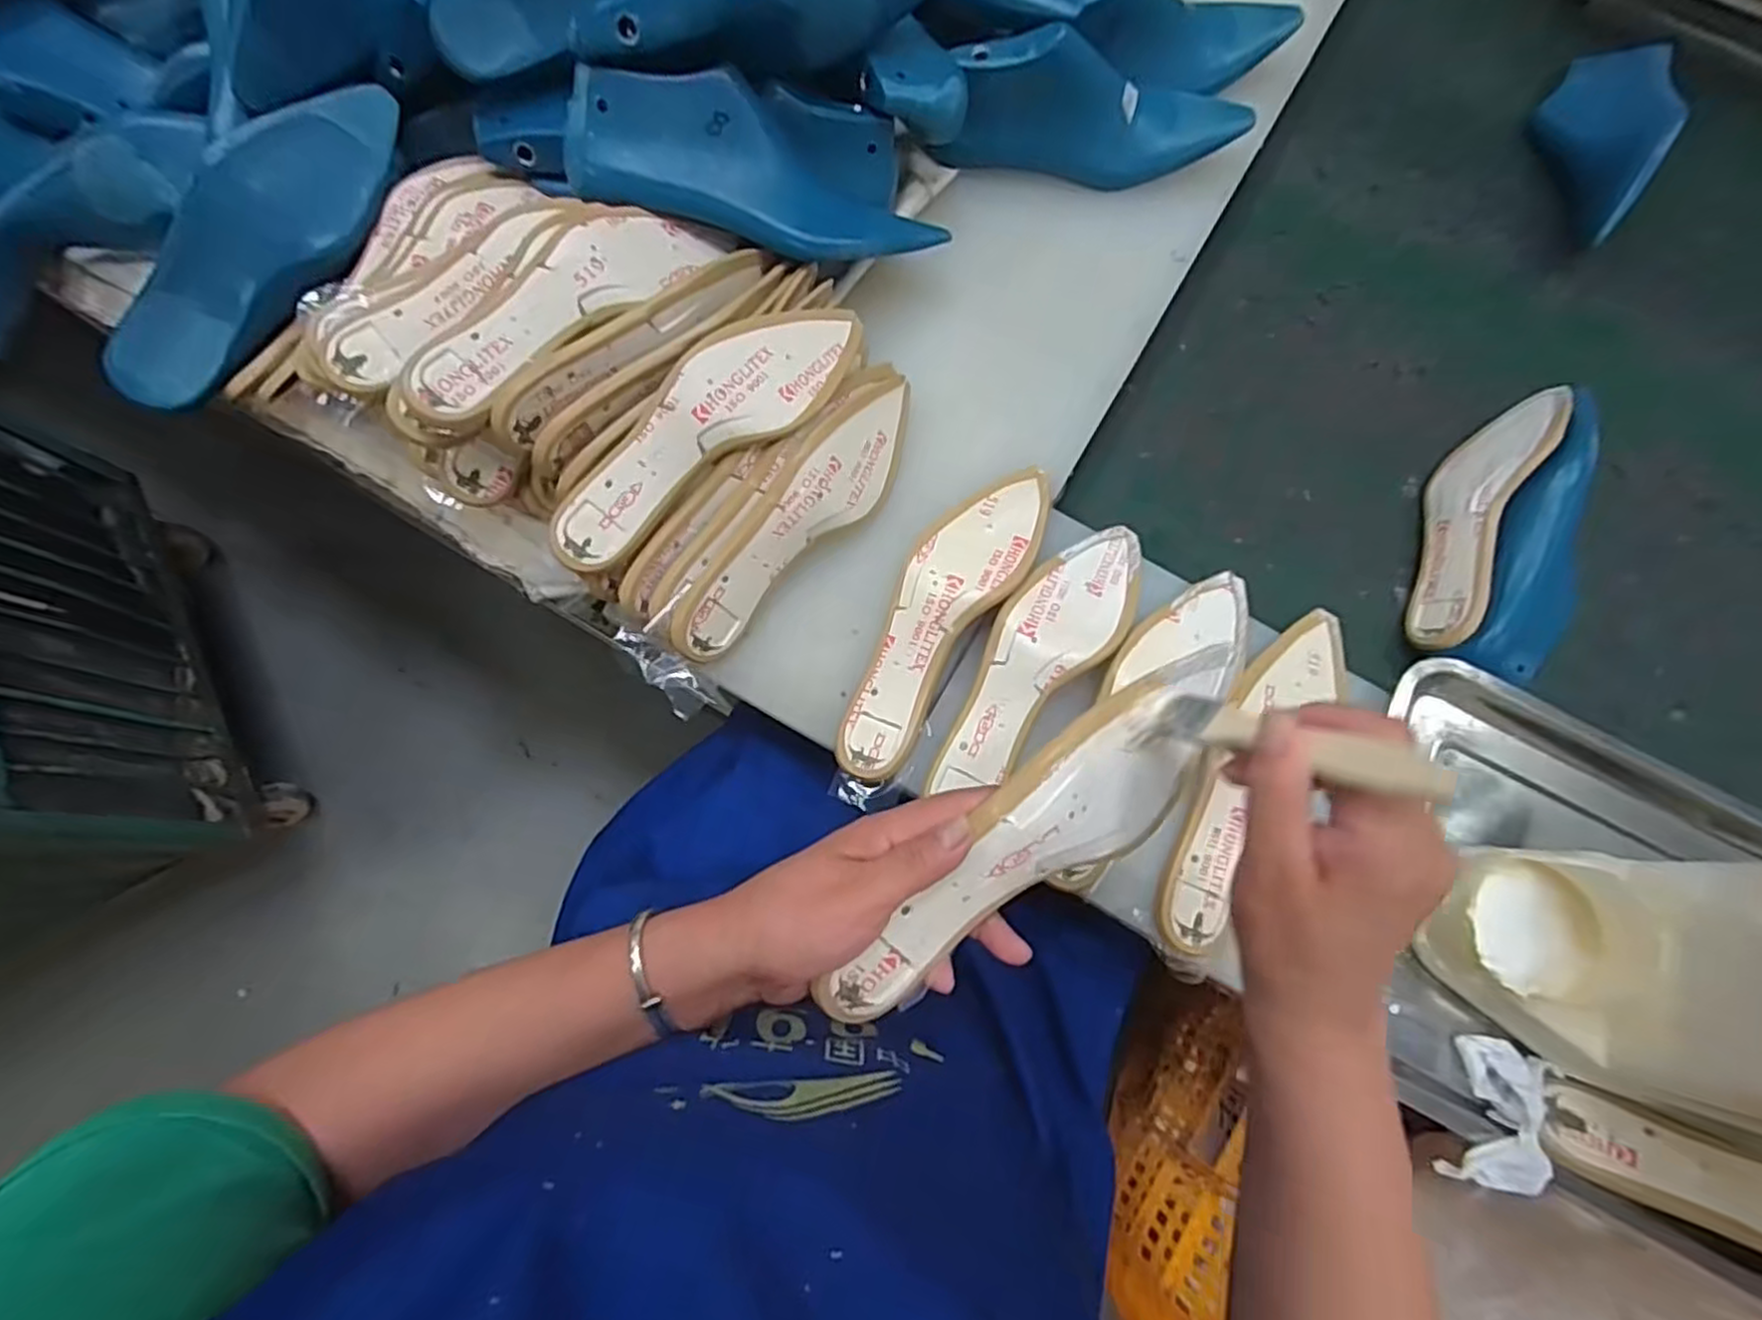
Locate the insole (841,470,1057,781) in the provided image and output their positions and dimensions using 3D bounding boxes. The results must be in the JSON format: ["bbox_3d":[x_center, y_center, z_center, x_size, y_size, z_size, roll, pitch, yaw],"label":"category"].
[{"bbox_3d":[0.043,-0.037,0.524,0.072,0.028,0.257,30,77,6],"label":"insole"}]

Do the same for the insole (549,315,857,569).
[{"bbox_3d":[-0.114,-0.161,0.492,0.252,0.044,0.078,-41,80,-11],"label":"insole"}]

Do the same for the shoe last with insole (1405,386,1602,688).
[{"bbox_3d":[0.509,-0.110,0.597,0.096,0.076,0.256,20,76,3],"label":"shoe last with insole"}]

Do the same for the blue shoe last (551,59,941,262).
[{"bbox_3d":[-0.079,-0.345,0.526,0.259,0.068,0.088,9,74,-21],"label":"blue shoe last"}]

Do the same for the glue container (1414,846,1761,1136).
[{"bbox_3d":[0.401,0.166,0.414,0.097,0.155,0.129,16,76,2],"label":"glue container"}]

